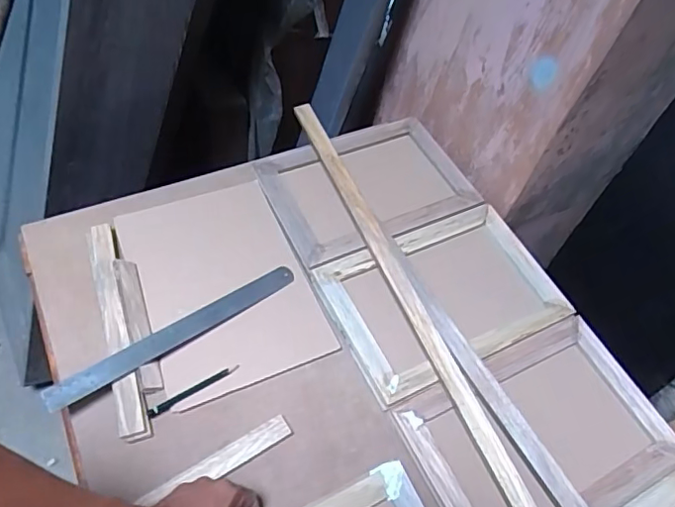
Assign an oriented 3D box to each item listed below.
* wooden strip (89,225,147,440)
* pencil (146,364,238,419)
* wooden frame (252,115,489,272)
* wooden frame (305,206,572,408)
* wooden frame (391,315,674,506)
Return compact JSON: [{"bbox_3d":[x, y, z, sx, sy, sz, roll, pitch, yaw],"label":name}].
[{"bbox_3d":[-0.274,0.085,0.687,0.029,0.026,0.286,-15,60,-14],"label":"wooden strip"},{"bbox_3d":[-0.168,0.160,0.654,0.110,0.006,0.011,-27,63,-20],"label":"pencil"},{"bbox_3d":[0.043,-0.109,0.855,0.293,0.028,0.217,-23,62,-18],"label":"wooden frame"},{"bbox_3d":[0.145,0.052,0.756,0.304,0.026,0.209,-22,62,-17],"label":"wooden frame"},{"bbox_3d":[0.240,0.211,0.659,0.299,0.023,0.206,-23,62,-18],"label":"wooden frame"}]

